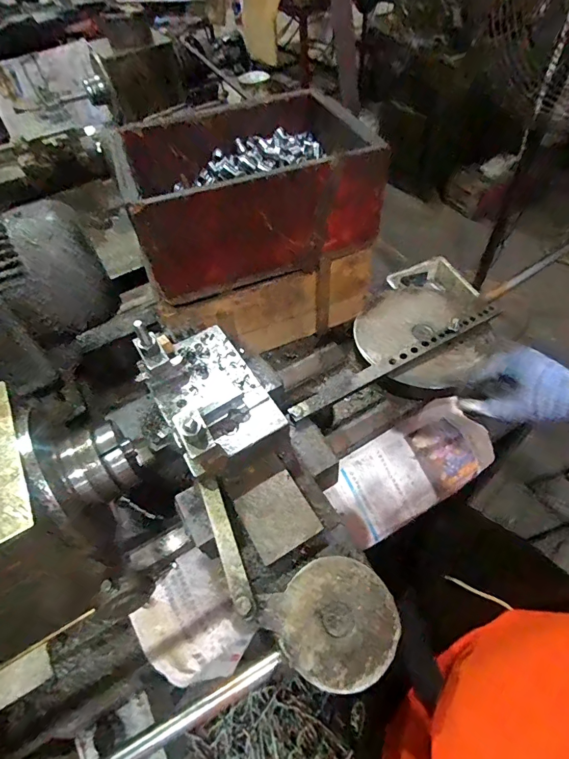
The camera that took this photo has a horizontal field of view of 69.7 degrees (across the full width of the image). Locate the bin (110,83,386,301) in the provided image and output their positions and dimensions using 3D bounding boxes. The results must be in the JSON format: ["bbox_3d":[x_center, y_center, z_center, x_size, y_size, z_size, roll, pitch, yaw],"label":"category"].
[{"bbox_3d":[-0.051,-0.277,0.623,0.344,0.154,0.218,-19,53,-9],"label":"bin"}]

